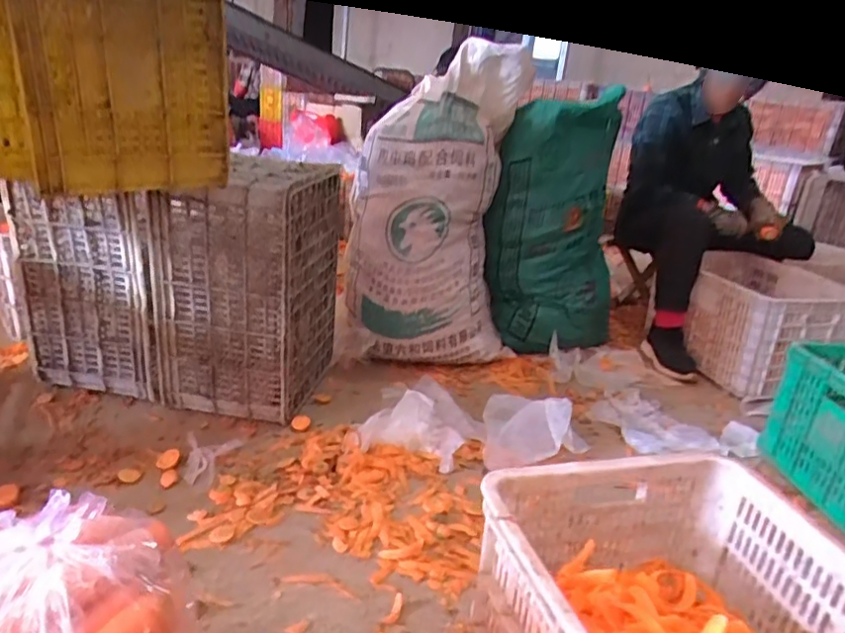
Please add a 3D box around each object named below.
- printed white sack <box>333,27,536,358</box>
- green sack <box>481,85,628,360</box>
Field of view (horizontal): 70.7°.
[{"bbox_3d":[0.032,-0.243,1.545,0.410,0.731,0.307,12,-2,14],"label":"printed white sack"},{"bbox_3d":[0.364,-0.254,1.654,0.348,0.680,0.298,9,21,7],"label":"green sack"}]

